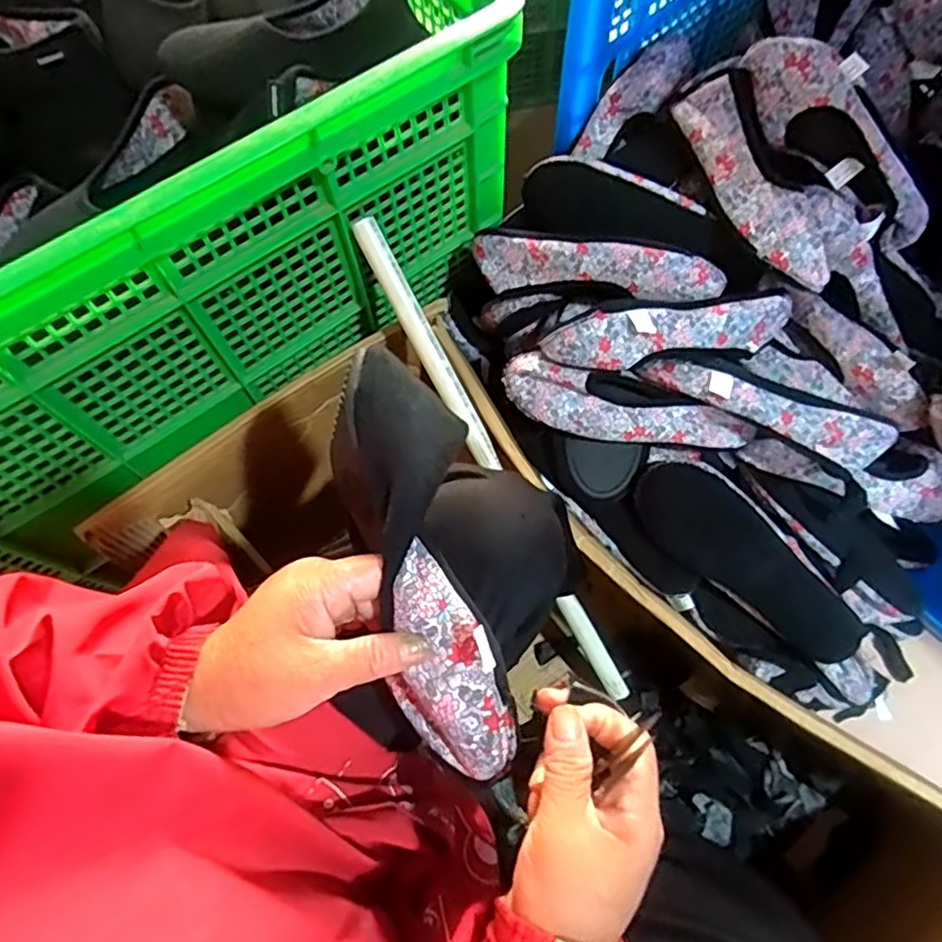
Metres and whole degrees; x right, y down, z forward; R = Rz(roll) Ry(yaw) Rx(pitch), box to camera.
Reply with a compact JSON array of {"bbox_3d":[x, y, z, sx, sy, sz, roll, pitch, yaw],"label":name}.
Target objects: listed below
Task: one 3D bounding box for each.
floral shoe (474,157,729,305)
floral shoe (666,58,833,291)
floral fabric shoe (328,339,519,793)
[{"bbox_3d":[0.134,-0.237,0.669,0.254,0.065,0.123,15,68,9],"label":"floral shoe"},{"bbox_3d":[0.284,-0.293,0.657,0.090,0.061,0.256,-14,67,-3],"label":"floral shoe"},{"bbox_3d":[-0.025,0.050,0.354,0.072,0.061,0.232,-15,86,-4],"label":"floral fabric shoe"}]

